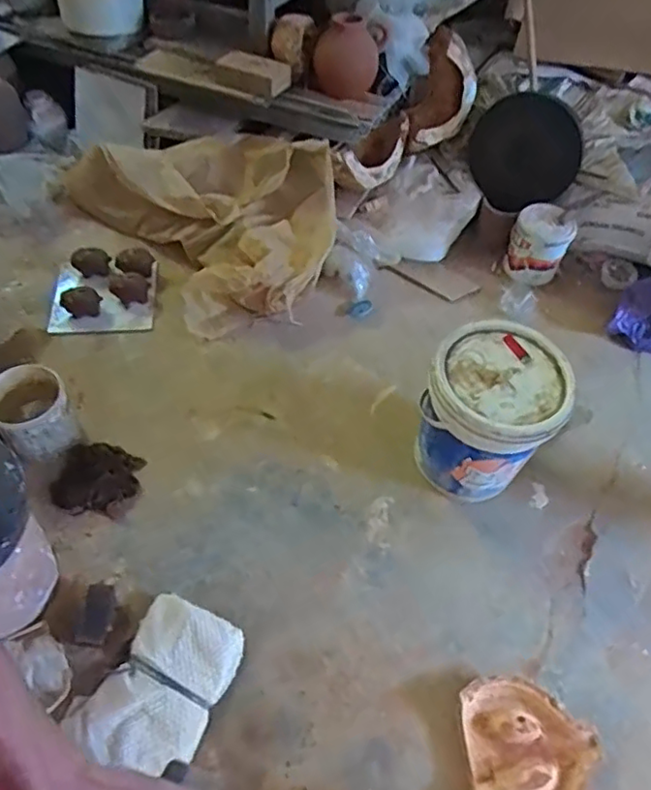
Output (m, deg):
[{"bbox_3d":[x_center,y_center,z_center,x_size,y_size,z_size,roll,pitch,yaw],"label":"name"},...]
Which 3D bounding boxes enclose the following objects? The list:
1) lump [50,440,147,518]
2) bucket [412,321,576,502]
[{"bbox_3d":[-0.544,0.207,1.528,0.177,0.074,0.178,5,54,1],"label":"lump"},{"bbox_3d":[0.388,0.060,1.500,0.285,0.399,0.285,2,54,-3],"label":"bucket"}]

